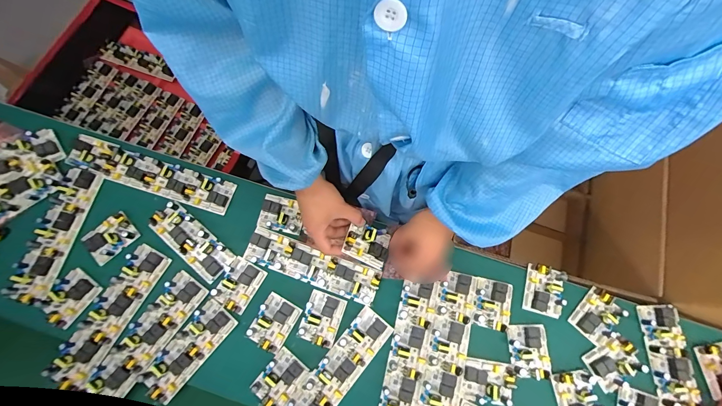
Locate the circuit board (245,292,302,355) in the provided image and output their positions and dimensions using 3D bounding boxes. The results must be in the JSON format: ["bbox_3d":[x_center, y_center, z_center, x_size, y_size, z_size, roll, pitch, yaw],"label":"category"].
[{"bbox_3d":[-0.145,0.198,0.548,0.061,0.018,0.079,28,77,6],"label":"circuit board"}]

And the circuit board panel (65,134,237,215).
[{"bbox_3d":[-0.397,-0.056,0.619,0.327,0.020,0.062,18,76,4],"label":"circuit board panel"}]

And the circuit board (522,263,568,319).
[{"bbox_3d":[0.318,0.150,0.572,0.061,0.020,0.080,15,76,3],"label":"circuit board"}]

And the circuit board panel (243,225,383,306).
[{"bbox_3d":[-0.085,0.107,0.573,0.237,0.015,0.061,19,76,4],"label":"circuit board panel"}]

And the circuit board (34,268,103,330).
[{"bbox_3d":[-0.496,0.157,0.558,0.069,0.012,0.082,35,78,8],"label":"circuit board"}]

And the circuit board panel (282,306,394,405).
[{"bbox_3d":[-0.047,0.278,0.528,0.063,0.022,0.235,38,79,9],"label":"circuit board panel"}]

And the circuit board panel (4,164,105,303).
[{"bbox_3d":[-0.545,0.052,0.592,0.068,0.021,0.232,10,76,2],"label":"circuit board panel"}]

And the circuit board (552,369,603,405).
[{"bbox_3d":[0.347,0.312,0.524,0.066,0.014,0.082,-4,76,-1],"label":"circuit board"}]

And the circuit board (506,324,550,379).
[{"bbox_3d":[0.277,0.242,0.544,0.056,0.016,0.079,-1,76,-1],"label":"circuit board"}]

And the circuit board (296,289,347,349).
[{"bbox_3d":[-0.066,0.193,0.553,0.062,0.017,0.079,19,76,4],"label":"circuit board"}]

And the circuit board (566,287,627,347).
[{"bbox_3d":[0.403,0.192,0.565,0.061,0.016,0.080,43,79,9],"label":"circuit board"}]

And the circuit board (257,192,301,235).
[{"bbox_3d":[-0.144,0.018,0.598,0.079,0.023,0.061,14,76,3],"label":"circuit board"}]

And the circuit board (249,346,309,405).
[{"bbox_3d":[-0.130,0.281,0.524,0.059,0.019,0.079,39,79,9],"label":"circuit board"}]

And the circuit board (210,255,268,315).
[{"bbox_3d":[-0.210,0.138,0.563,0.063,0.026,0.081,30,77,7],"label":"circuit board"}]

